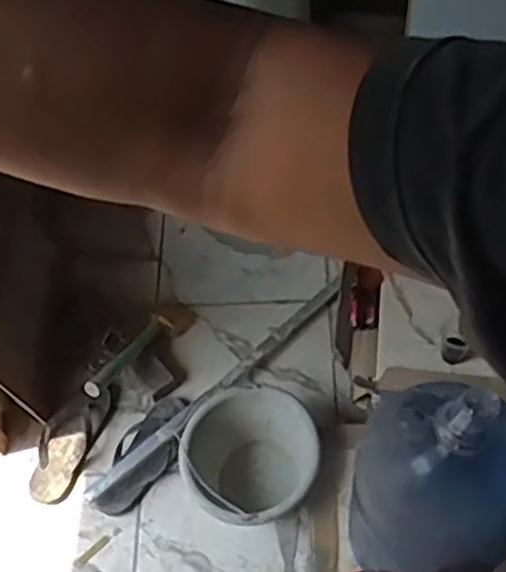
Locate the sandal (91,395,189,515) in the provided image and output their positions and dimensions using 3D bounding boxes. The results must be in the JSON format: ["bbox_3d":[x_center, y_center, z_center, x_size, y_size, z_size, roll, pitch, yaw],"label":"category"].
[{"bbox_3d":[-0.213,0.335,1.532,0.114,0.063,0.282,27,62,21],"label":"sandal"}]

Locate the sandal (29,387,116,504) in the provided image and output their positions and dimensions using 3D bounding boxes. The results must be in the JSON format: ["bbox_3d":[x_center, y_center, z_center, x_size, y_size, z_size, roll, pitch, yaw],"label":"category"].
[{"bbox_3d":[-0.383,0.321,1.586,0.109,0.051,0.264,17,59,15],"label":"sandal"}]

